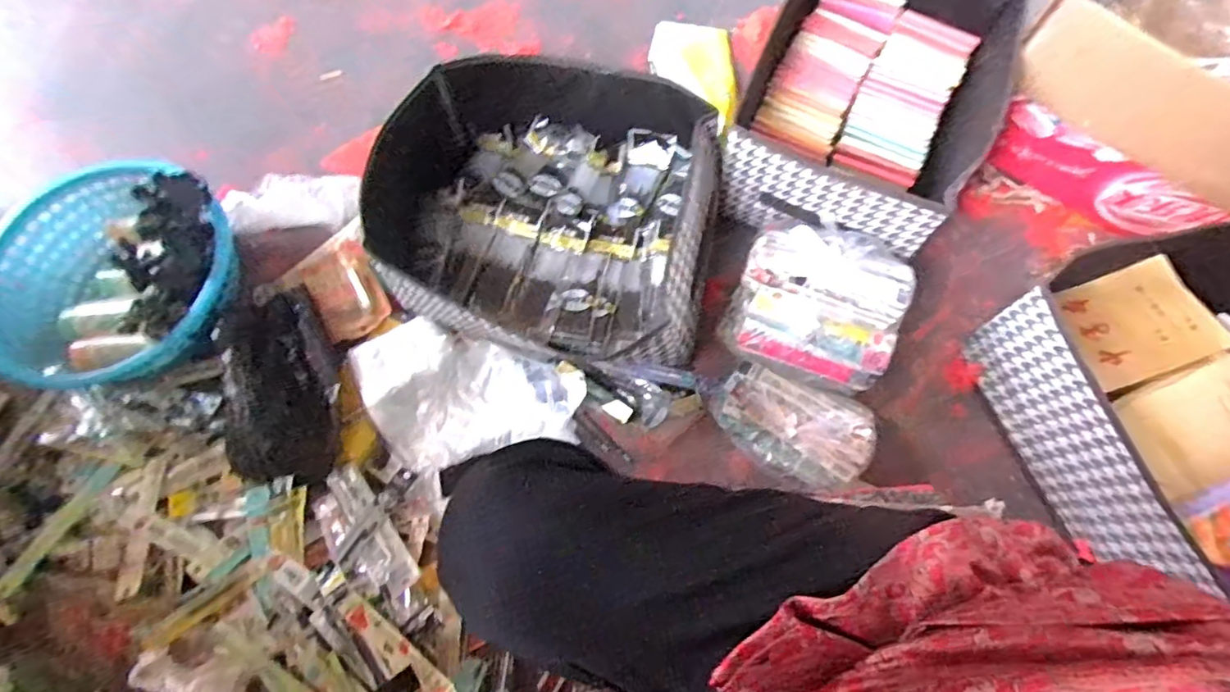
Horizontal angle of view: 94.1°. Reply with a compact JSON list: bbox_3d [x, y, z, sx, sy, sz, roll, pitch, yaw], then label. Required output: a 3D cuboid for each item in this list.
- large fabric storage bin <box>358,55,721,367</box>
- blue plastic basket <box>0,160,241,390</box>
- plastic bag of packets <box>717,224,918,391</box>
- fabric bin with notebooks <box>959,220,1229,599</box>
[{"bbox_3d":[-0.101,-0.174,0.755,0.437,0.141,0.373,9,71,4],"label":"large fabric storage bin"},{"bbox_3d":[-0.734,-0.114,0.853,0.350,0.166,0.324,0,71,1],"label":"blue plastic basket"},{"bbox_3d":[0.254,-0.070,0.716,0.194,0.117,0.193,16,72,7],"label":"plastic bag of packets"},{"bbox_3d":[0.649,0.076,0.640,0.321,0.156,0.373,-17,72,-4],"label":"fabric bin with notebooks"}]

